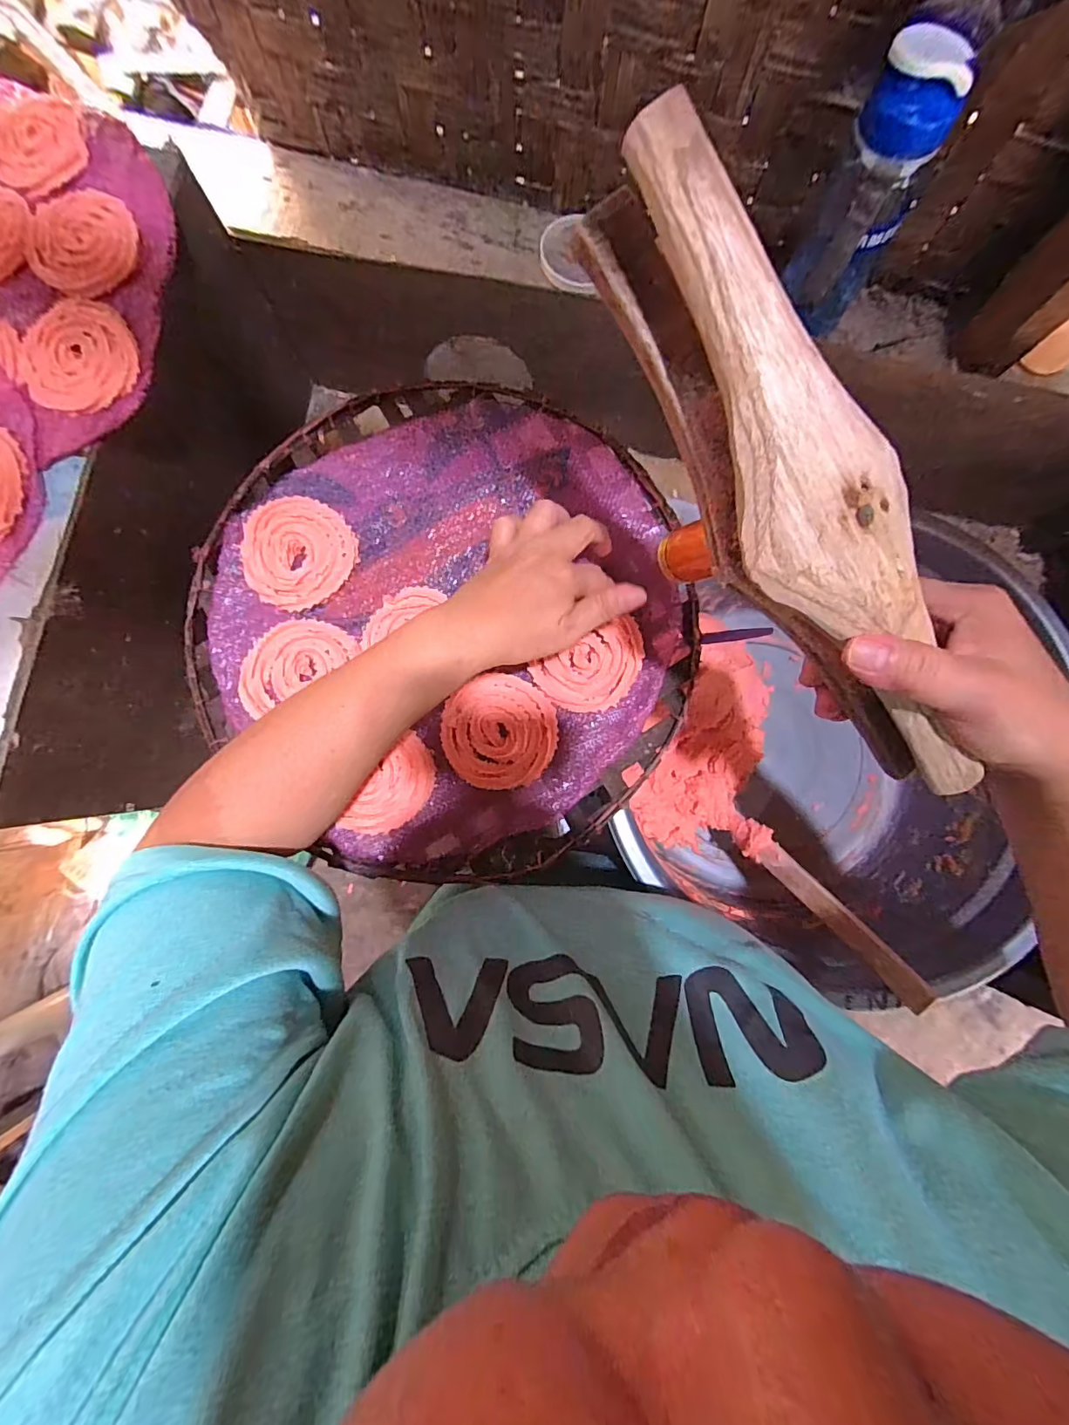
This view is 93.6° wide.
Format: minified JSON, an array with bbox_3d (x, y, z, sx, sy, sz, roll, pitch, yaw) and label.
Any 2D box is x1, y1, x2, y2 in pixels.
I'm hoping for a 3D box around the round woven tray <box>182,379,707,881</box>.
[{"bbox_3d":[-0.066,-0.076,0.383,0.349,0.029,0.375,0,85,-4],"label":"round woven tray"}]

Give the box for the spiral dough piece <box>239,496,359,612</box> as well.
[{"bbox_3d":[-0.182,-0.124,0.387,0.083,0.004,0.085,0,85,-4],"label":"spiral dough piece"}]

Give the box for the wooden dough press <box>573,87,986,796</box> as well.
[{"bbox_3d":[0.103,-0.079,0.212,0.063,0.062,0.271,-34,101,-6],"label":"wooden dough press"}]

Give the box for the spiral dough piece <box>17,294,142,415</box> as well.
[{"bbox_3d":[-0.330,-0.260,0.364,0.079,0.005,0.086,0,85,-4],"label":"spiral dough piece"}]

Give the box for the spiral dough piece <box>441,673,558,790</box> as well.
[{"bbox_3d":[-0.025,0.014,0.368,0.082,0.004,0.081,0,85,-4],"label":"spiral dough piece"}]

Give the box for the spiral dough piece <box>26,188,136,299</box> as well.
[{"bbox_3d":[-0.333,-0.348,0.369,0.076,0.004,0.076,-44,89,-6],"label":"spiral dough piece"}]

